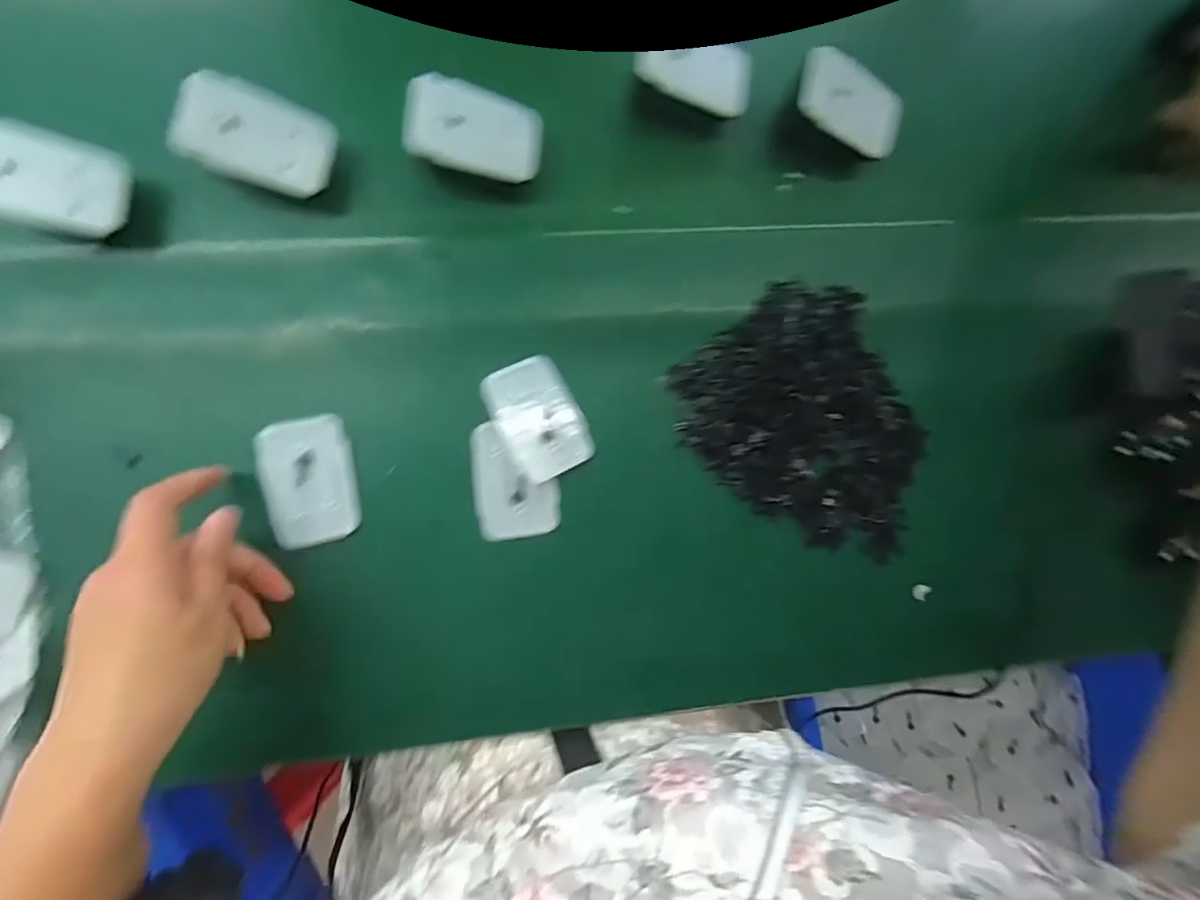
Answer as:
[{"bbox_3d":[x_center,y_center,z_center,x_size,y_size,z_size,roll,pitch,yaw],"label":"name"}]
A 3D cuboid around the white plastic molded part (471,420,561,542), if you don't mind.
[{"bbox_3d":[-0.050,0.018,0.327,0.048,0.008,0.068,-6,86,-8],"label":"white plastic molded part"}]

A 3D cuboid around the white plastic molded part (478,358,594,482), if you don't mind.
[{"bbox_3d":[-0.036,-0.019,0.329,0.047,0.010,0.069,-31,90,-9],"label":"white plastic molded part"}]

